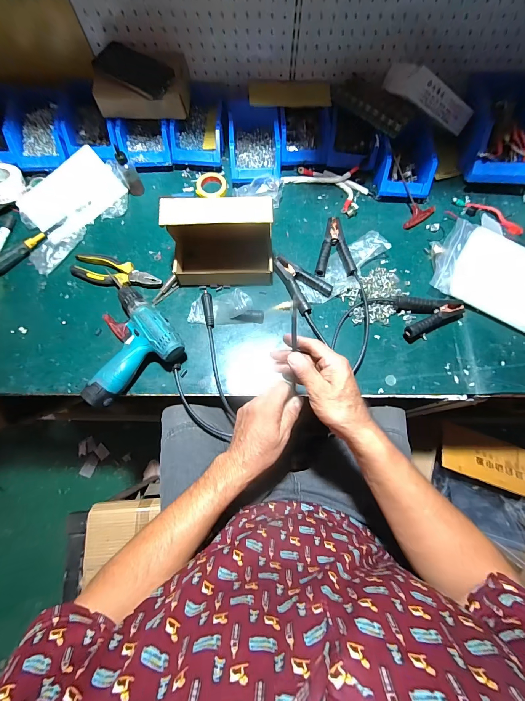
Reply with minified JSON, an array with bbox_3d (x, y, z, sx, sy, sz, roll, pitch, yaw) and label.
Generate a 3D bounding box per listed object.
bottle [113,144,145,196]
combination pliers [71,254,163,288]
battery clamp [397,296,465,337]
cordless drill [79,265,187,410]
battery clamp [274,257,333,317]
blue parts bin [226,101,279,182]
[{"bbox_3d":[-0.298,-0.395,0.661,0.037,0.096,0.033,-25,75,-8],"label":"bottle"},{"bbox_3d":[-0.312,-0.165,0.635,0.192,0.024,0.060,16,74,4],"label":"combination pliers"},{"bbox_3d":[0.347,-0.073,0.605,0.134,0.034,0.079,-7,73,-3],"label":"battery clamp"},{"bbox_3d":[-0.278,-0.032,0.571,0.191,0.065,0.221,-33,76,-10],"label":"cordless drill"},{"bbox_3d":[0.074,-0.145,0.630,0.081,0.026,0.130,-41,78,-12],"label":"battery clamp"},{"bbox_3d":[-0.019,-0.492,0.700,0.115,0.074,0.185,-3,73,-2],"label":"blue parts bin"}]

